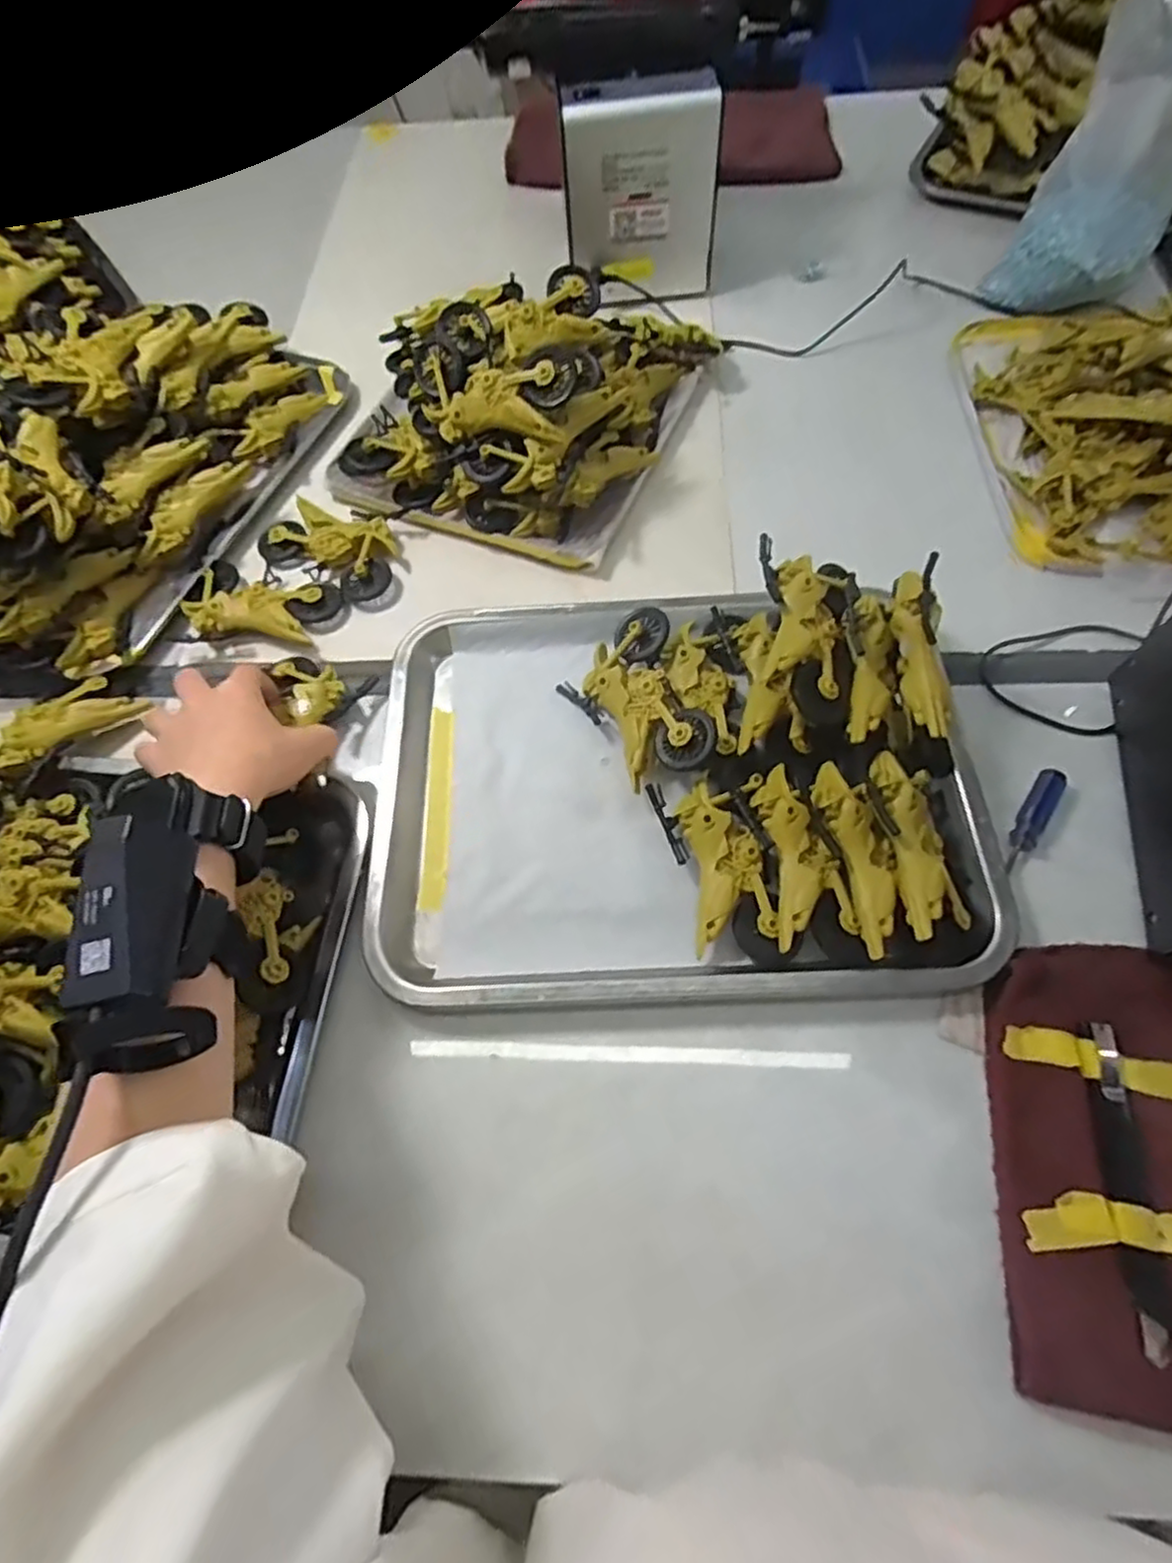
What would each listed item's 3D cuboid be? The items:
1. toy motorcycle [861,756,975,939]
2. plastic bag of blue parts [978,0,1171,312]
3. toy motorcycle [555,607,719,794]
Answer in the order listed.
[{"bbox_3d":[0.180,0.034,0.383,0.051,0.039,0.104,-8,64,0],"label":"toy motorcycle"},{"bbox_3d":[0.387,-0.449,0.510,0.105,0.200,0.065,30,69,16],"label":"plastic bag of blue parts"},{"bbox_3d":[0.039,-0.050,0.444,0.076,0.039,0.113,-29,66,-10],"label":"toy motorcycle"}]

